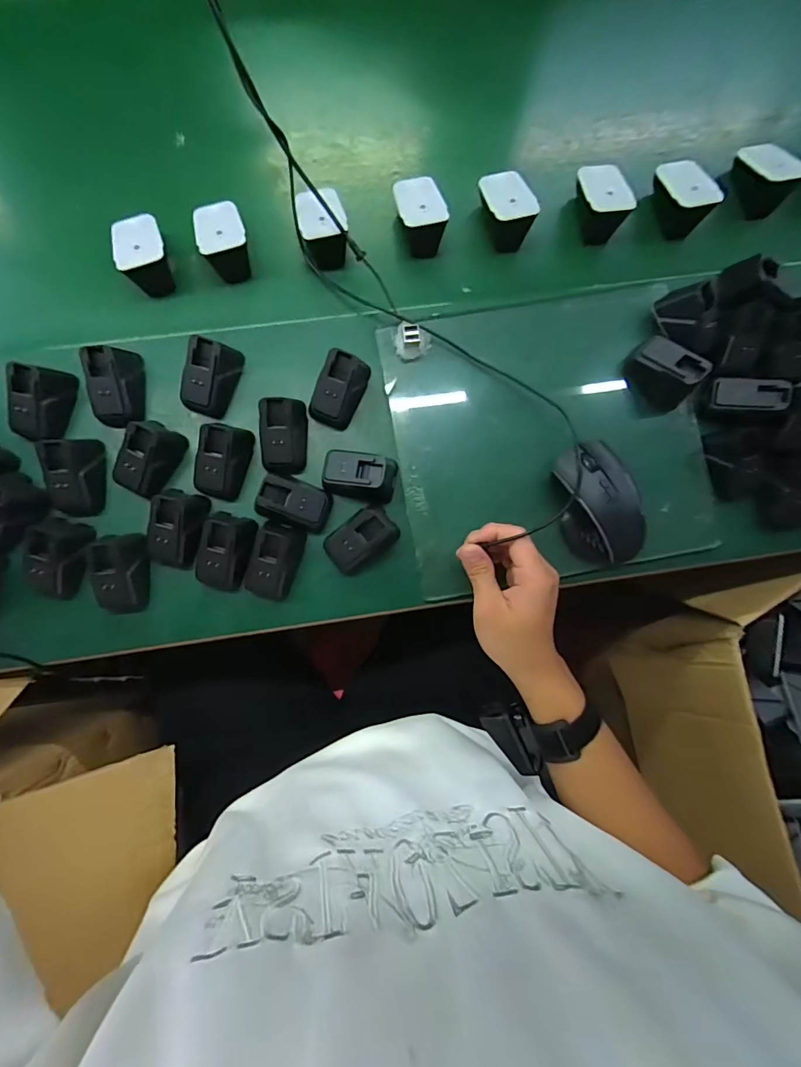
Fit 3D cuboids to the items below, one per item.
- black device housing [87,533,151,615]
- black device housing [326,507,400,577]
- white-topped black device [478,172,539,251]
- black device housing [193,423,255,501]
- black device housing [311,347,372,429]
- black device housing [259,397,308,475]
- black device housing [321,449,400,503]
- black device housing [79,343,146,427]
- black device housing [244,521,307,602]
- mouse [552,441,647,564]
[{"bbox_3d":[-0.257,0.038,0.419,0.043,0.042,0.070,0,85,-2],"label":"black device housing"},{"bbox_3d":[-0.036,0.004,0.427,0.069,0.043,0.042,-40,87,-5],"label":"black device housing"},{"bbox_3d":[0.107,-0.327,0.467,0.050,0.045,0.072,-10,71,2],"label":"white-topped black device"},{"bbox_3d":[-0.168,-0.069,0.423,0.044,0.037,0.069,18,84,0],"label":"black device housing"},{"bbox_3d":[-0.057,-0.140,0.434,0.037,0.043,0.070,26,84,1],"label":"black device housing"},{"bbox_3d":[-0.111,-0.092,0.430,0.038,0.044,0.066,1,85,-2],"label":"black device housing"},{"bbox_3d":[-0.040,-0.054,0.430,0.071,0.039,0.046,9,84,-1],"label":"black device housing"},{"bbox_3d":[-0.267,-0.136,0.422,0.043,0.042,0.071,-4,85,-2],"label":"black device housing"},{"bbox_3d":[-0.116,0.026,0.419,0.037,0.039,0.069,17,84,0],"label":"black device housing"},{"bbox_3d":[0.186,-0.027,0.429,0.063,0.043,0.114,-18,85,-3],"label":"mouse"}]

